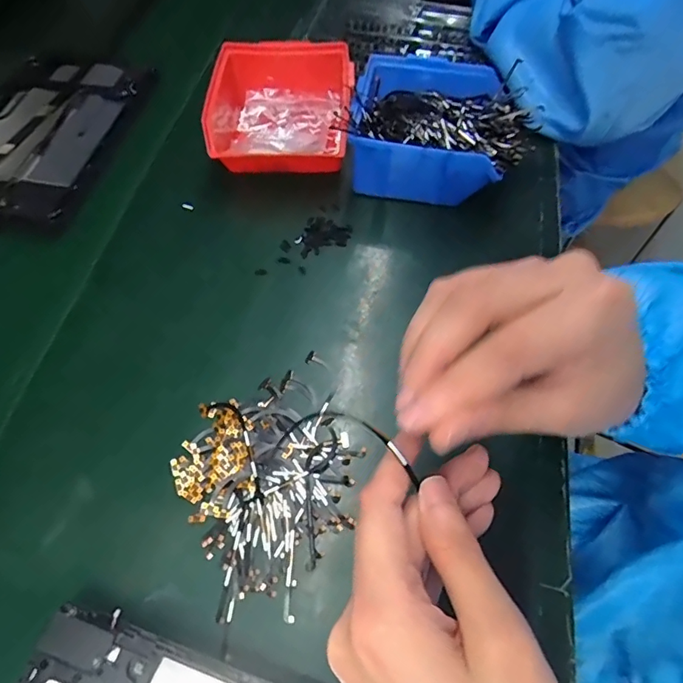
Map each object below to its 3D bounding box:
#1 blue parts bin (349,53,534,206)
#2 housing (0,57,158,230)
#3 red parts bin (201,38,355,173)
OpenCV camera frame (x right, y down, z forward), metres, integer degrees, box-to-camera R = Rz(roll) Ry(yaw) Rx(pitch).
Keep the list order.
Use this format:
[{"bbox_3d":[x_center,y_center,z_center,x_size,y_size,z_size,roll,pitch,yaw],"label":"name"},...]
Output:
[{"bbox_3d":[0.088,-0.191,0.442,0.151,0.066,0.129,14,61,7],"label":"blue parts bin"},{"bbox_3d":[-0.307,-0.211,0.486,0.161,0.012,0.238,10,61,5],"label":"housing"},{"bbox_3d":[-0.056,-0.215,0.455,0.125,0.068,0.133,1,60,0],"label":"red parts bin"}]

